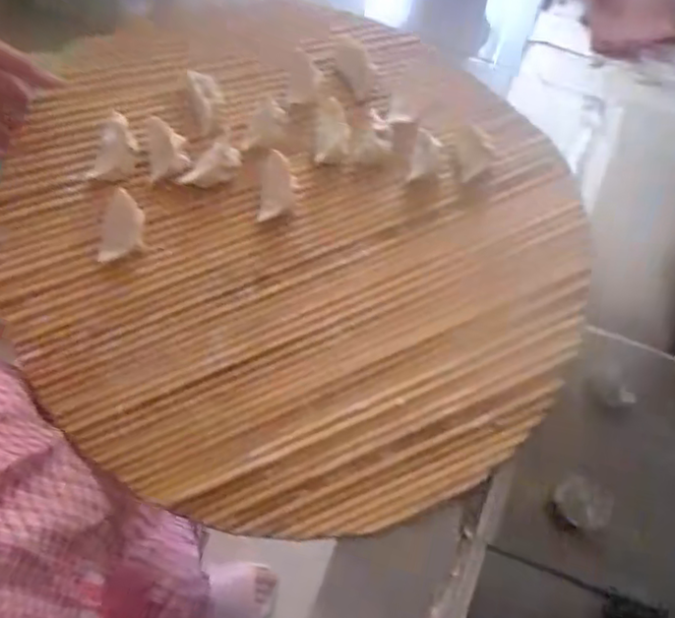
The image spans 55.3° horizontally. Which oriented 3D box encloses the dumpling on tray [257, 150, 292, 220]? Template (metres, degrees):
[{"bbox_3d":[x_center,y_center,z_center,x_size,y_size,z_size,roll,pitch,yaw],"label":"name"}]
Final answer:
[{"bbox_3d":[-0.057,-0.112,0.588,0.028,0.015,0.062,7,72,0],"label":"dumpling on tray"}]

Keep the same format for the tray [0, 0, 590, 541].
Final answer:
[{"bbox_3d":[-0.029,-0.063,0.566,0.493,0.050,0.473,1,73,-2],"label":"tray"}]

